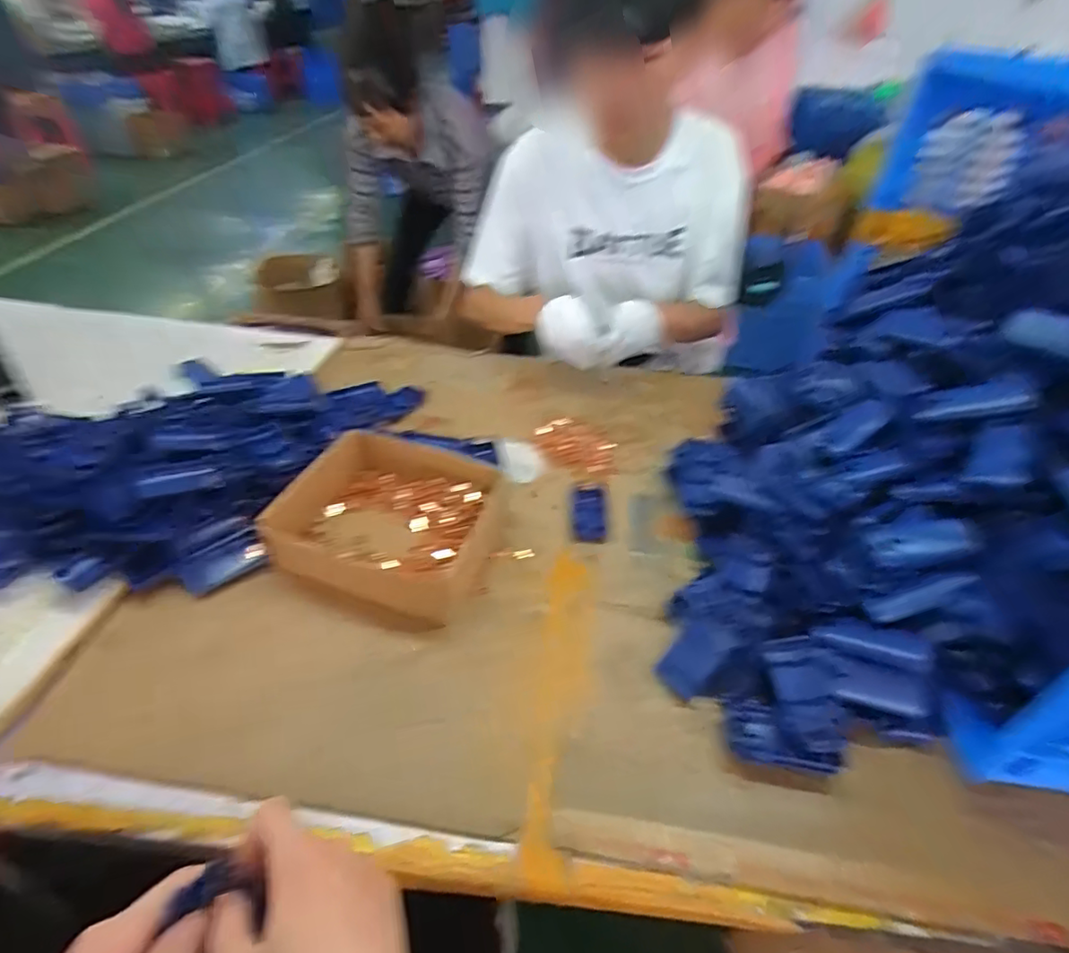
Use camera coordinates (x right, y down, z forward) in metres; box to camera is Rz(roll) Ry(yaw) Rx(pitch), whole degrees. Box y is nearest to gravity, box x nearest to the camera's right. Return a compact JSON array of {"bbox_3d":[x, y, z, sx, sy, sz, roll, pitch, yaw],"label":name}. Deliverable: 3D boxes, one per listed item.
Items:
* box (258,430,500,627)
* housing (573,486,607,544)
[{"bbox_3d":[-0.162,0.048,0.667,0.216,0.075,0.212,11,42,10],"label":"box"},{"bbox_3d":[0.068,0.044,0.714,0.041,0.008,0.093,2,41,0],"label":"housing"}]

